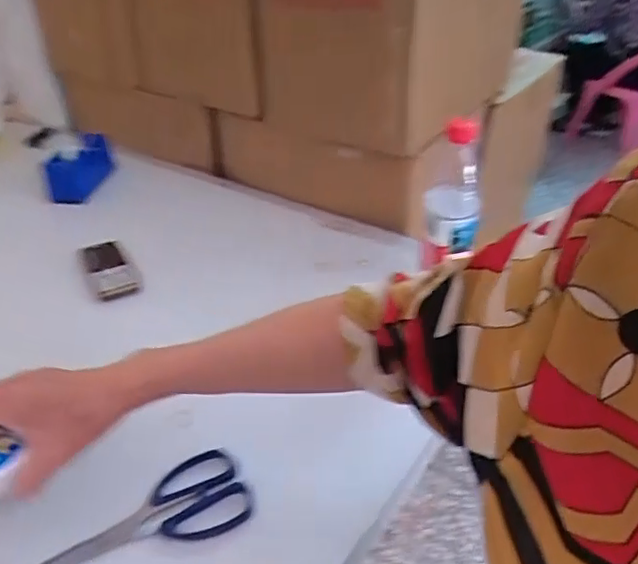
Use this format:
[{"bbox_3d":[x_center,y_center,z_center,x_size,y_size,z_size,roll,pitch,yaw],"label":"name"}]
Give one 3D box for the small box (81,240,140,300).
[{"bbox_3d":[-0.290,-0.021,0.815,0.053,0.027,0.126,-16,39,-24],"label":"small box"}]

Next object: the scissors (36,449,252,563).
[{"bbox_3d":[-0.147,0.205,0.493,0.180,0.022,0.081,-20,40,-27],"label":"scissors"}]

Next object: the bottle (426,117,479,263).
[{"bbox_3d":[0.160,-0.104,0.706,0.063,0.176,0.074,8,35,10],"label":"bottle"}]

